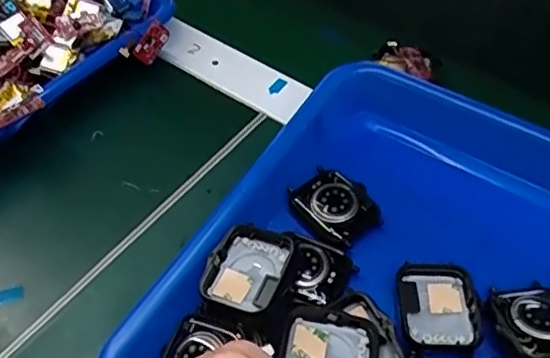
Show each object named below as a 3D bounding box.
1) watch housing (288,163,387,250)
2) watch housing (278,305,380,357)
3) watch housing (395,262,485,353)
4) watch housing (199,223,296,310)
[{"bbox_3d":[0.032,0.014,0.315,0.035,0.014,0.042,-30,57,-23],"label":"watch housing"},{"bbox_3d":[0.025,0.074,0.260,0.041,0.007,0.032,15,52,11],"label":"watch housing"},{"bbox_3d":[0.076,0.060,0.281,0.036,0.009,0.042,2,50,0],"label":"watch housing"},{"bbox_3d":[-0.011,0.039,0.273,0.035,0.015,0.040,16,52,12],"label":"watch housing"}]

